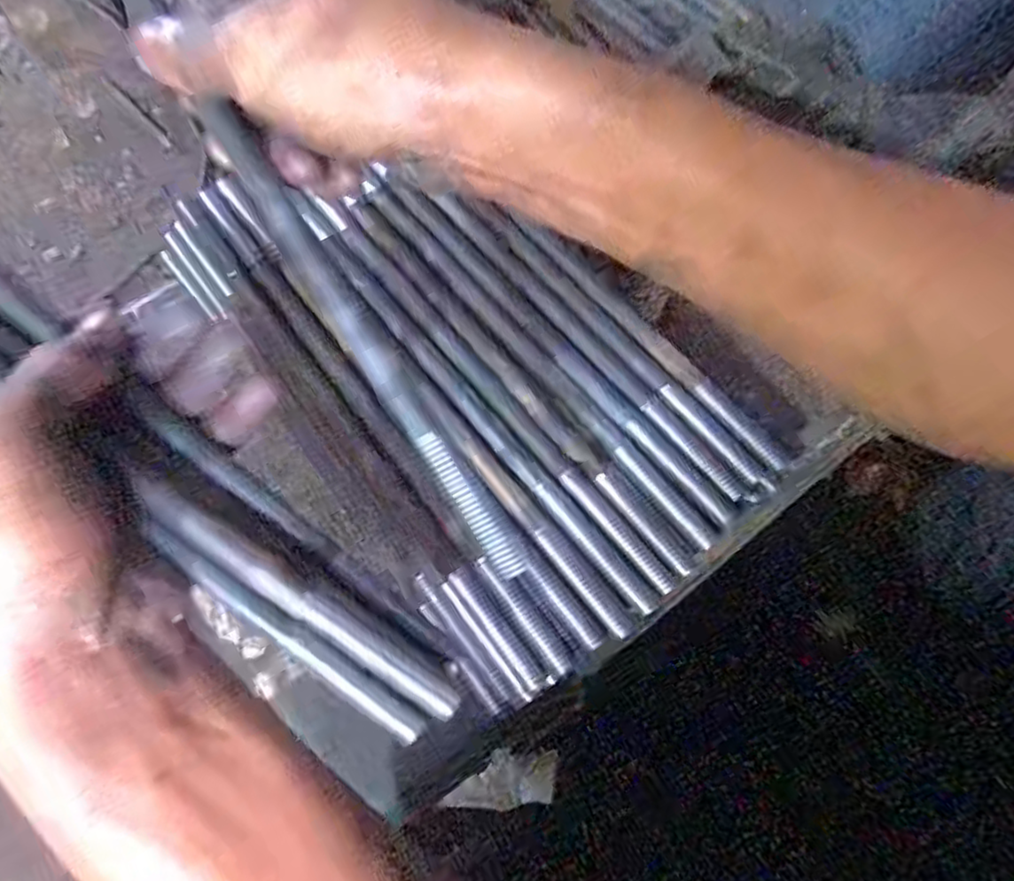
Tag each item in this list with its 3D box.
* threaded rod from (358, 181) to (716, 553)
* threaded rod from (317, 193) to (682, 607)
[{"bbox_3d":[0.008,-0.046,0.329,0.012,0.009,0.249,-38,76,-13],"label":"threaded rod"},{"bbox_3d":[-0.012,-0.031,0.325,0.010,0.006,0.257,-38,75,-13],"label":"threaded rod"}]

